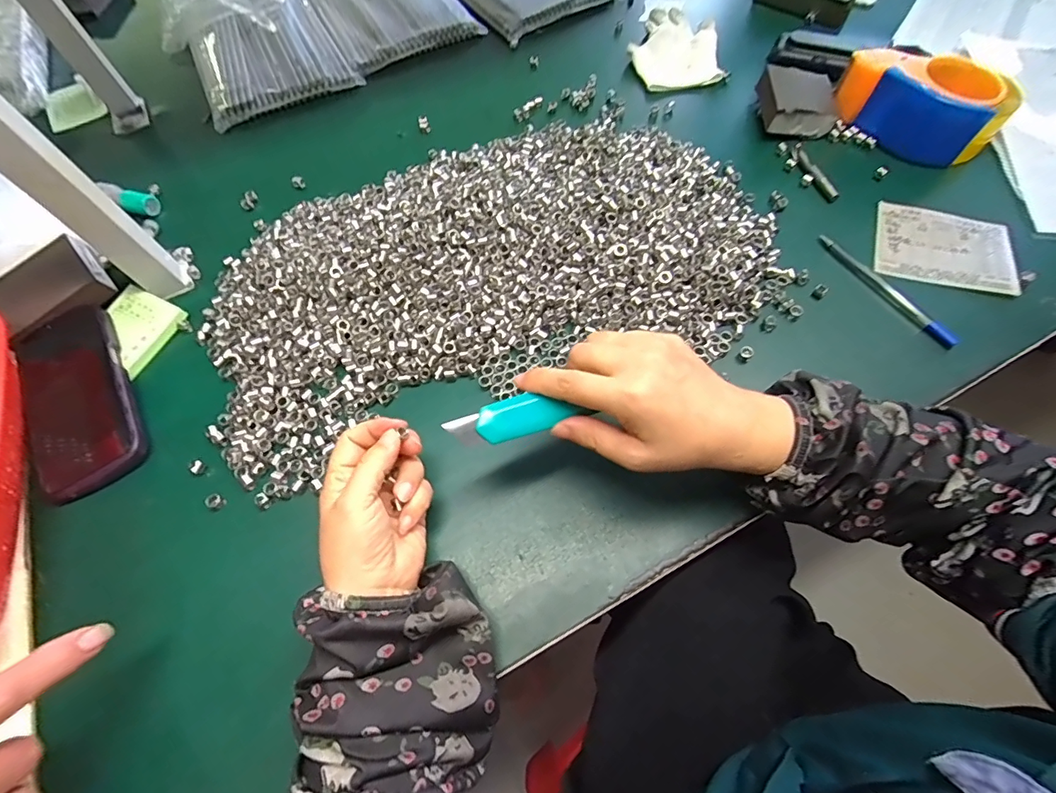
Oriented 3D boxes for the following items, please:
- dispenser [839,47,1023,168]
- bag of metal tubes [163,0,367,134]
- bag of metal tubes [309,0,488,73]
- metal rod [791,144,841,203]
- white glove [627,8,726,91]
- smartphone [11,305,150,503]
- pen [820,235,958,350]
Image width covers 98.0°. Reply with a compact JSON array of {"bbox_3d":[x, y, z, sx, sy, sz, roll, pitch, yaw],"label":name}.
[{"bbox_3d":[0.382,-0.288,0.444,0.092,0.065,0.137,-32,66,-12],"label":"dispenser"},{"bbox_3d":[-0.381,-0.497,0.627,0.195,0.030,0.345,-27,65,-9],"label":"bag of metal tubes"},{"bbox_3d":[-0.215,-0.582,0.657,0.182,0.029,0.317,-27,65,-10],"label":"bag of metal tubes"},{"bbox_3d":[0.284,-0.224,0.457,0.013,0.011,0.078,-14,64,-3],"label":"metal rod"},{"bbox_3d":[0.177,-0.435,0.567,0.101,0.016,0.146,0,64,4],"label":"white glove"},{"bbox_3d":[-0.377,-0.002,0.384,0.081,0.018,0.172,-30,66,-11],"label":"smartphone"},{"bbox_3d":[0.308,-0.095,0.394,0.013,0.009,0.137,-27,65,-10],"label":"pen"}]

